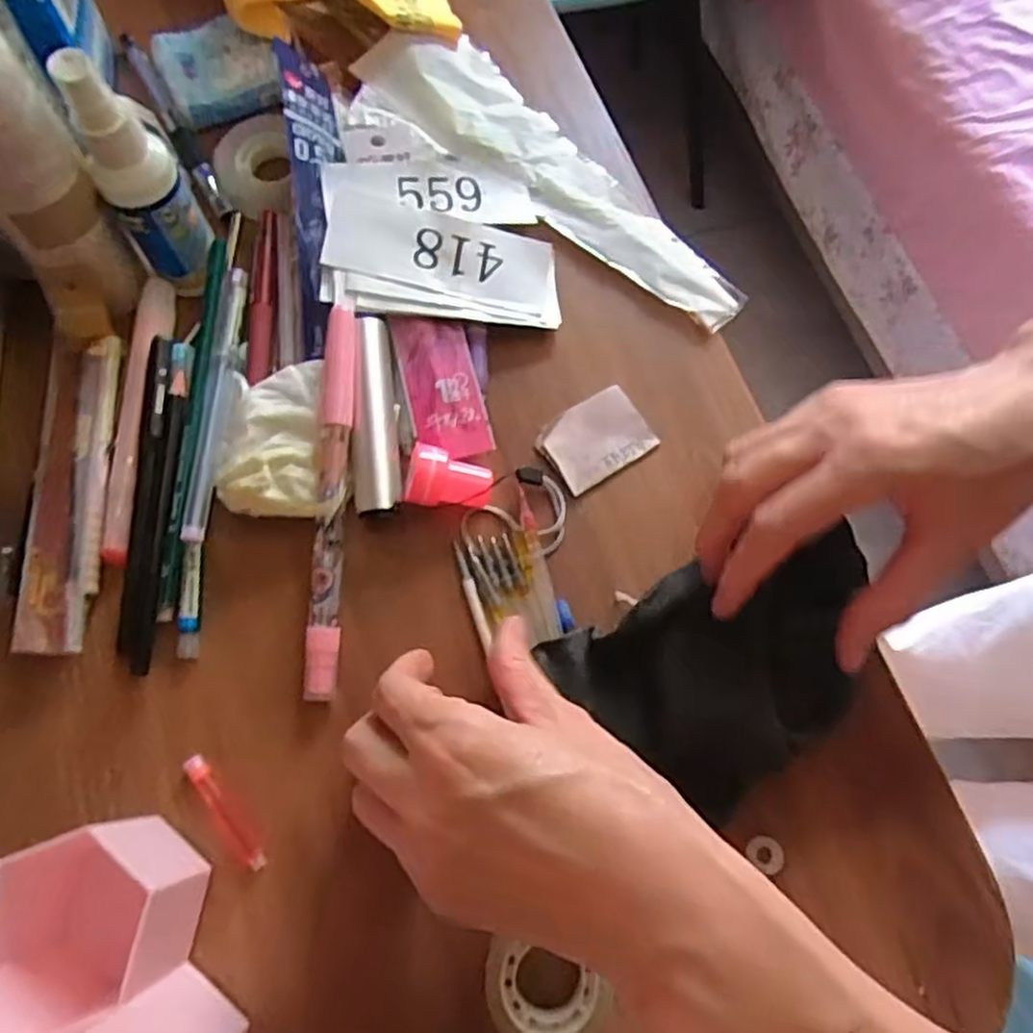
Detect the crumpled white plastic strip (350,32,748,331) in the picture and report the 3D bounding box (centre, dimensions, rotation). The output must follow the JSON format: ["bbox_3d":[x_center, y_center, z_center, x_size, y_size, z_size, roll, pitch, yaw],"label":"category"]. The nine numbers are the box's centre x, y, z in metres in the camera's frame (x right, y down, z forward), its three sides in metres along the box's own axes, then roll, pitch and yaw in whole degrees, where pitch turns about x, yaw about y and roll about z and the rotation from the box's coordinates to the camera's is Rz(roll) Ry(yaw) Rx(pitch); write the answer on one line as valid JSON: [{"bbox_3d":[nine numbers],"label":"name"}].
[{"bbox_3d":[0.019,-0.184,0.387,0.063,0.008,0.243,-42,78,-13],"label":"crumpled white plastic strip"}]

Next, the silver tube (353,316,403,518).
[{"bbox_3d":[-0.064,-0.044,0.335,0.019,0.025,0.094,-4,73,-3],"label":"silver tube"}]

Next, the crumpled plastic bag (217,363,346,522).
[{"bbox_3d":[-0.109,-0.032,0.329,0.052,0.027,0.074,-11,73,-5],"label":"crumpled plastic bag"}]

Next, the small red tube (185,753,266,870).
[{"bbox_3d":[-0.119,0.120,0.293,0.008,0.004,0.052,-36,77,-11],"label":"small red tube"}]

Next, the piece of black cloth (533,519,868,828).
[{"bbox_3d":[0.095,0.050,0.304,0.139,0.026,0.090,-37,77,-12],"label":"piece of black cloth"}]

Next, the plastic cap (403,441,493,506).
[{"bbox_3d":[-0.030,-0.015,0.327,0.037,0.022,0.024,8,73,1],"label":"plastic cap"}]

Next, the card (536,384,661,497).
[{"bbox_3d":[0.038,-0.038,0.347,0.052,0.004,0.039,-31,76,-10],"label":"card"}]

